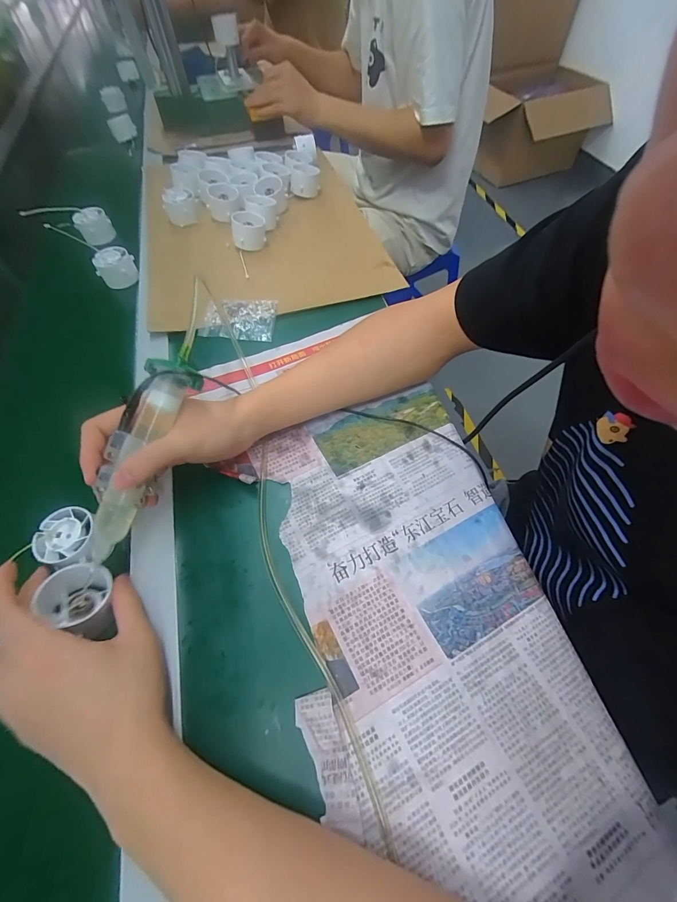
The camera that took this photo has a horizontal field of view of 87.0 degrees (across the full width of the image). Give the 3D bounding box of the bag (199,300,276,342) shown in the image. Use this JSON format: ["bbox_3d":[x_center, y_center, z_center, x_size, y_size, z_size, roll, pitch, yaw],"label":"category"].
[{"bbox_3d":[-0.135,-0.180,0.483,0.097,0.011,0.067,3,59,2],"label":"bag"}]

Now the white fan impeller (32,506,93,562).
[{"bbox_3d":[-0.239,0.072,0.310,0.044,0.009,0.046,-9,59,-5],"label":"white fan impeller"}]

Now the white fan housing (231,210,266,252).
[{"bbox_3d":[-0.141,-0.347,0.558,0.050,0.039,0.044,-11,58,-4],"label":"white fan housing"}]

